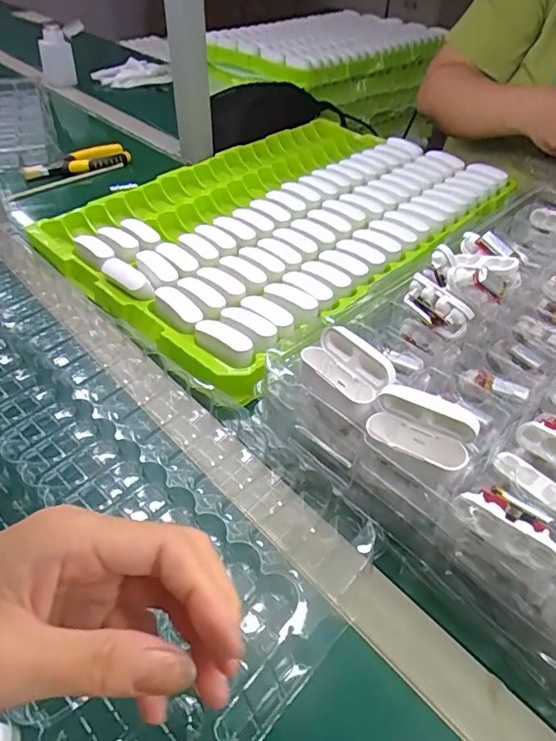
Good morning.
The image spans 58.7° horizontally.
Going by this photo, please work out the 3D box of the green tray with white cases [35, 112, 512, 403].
[{"bbox_3d":[0.015,-0.219,0.669,0.403,0.048,0.580,35,53,30],"label":"green tray with white cases"}]

